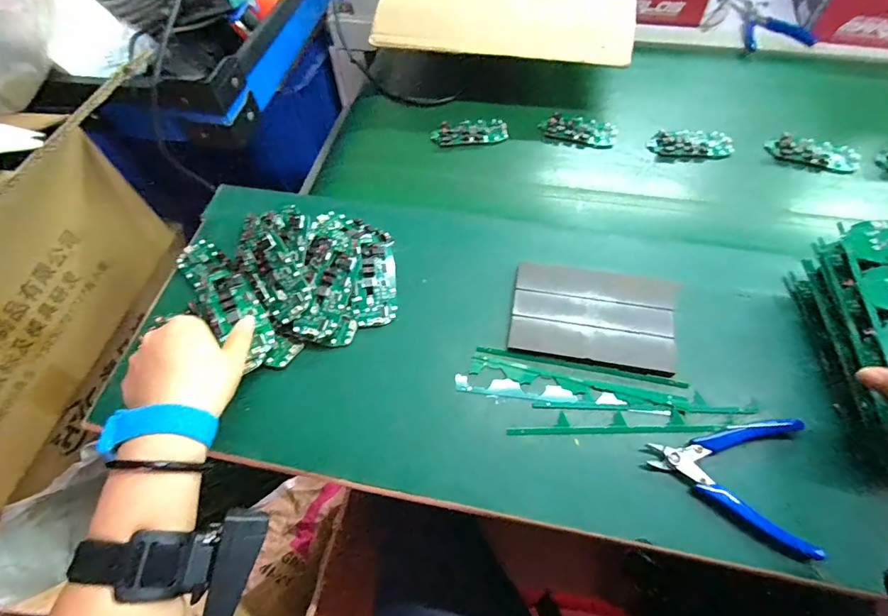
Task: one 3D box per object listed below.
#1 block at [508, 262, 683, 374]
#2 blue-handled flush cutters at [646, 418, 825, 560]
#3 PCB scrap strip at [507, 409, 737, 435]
[{"bbox_3d":[0.150,0.003,0.435,0.157,0.017,0.111,10,62,7],"label":"block"},{"bbox_3d":[0.229,0.130,0.351,0.118,0.017,0.098,10,62,7],"label":"blue-handled flush cutters"},{"bbox_3d":[0.152,0.101,0.382,0.188,0.010,0.017,-1,61,1],"label":"PCB scrap strip"}]

